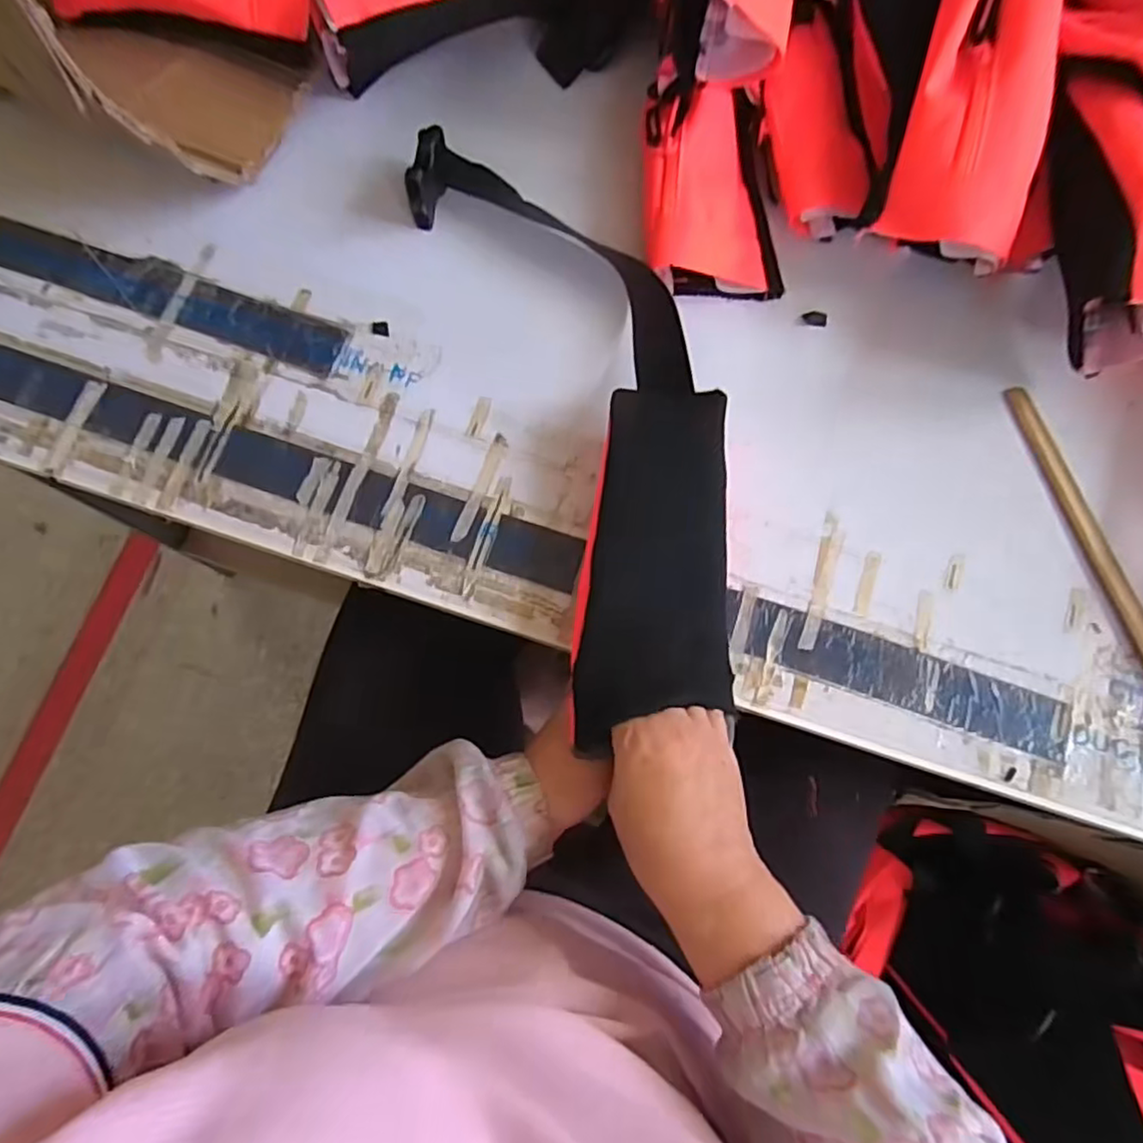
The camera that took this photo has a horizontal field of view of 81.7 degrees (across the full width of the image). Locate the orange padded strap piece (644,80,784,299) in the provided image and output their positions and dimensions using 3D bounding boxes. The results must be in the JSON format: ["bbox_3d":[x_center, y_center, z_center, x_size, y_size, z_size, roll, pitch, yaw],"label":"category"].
[{"bbox_3d":[0.101,-0.286,0.497,0.097,0.052,0.162,-5,77,-3],"label":"orange padded strap piece"}]

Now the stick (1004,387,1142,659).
[{"bbox_3d":[0.373,0.026,0.439,0.018,0.010,0.336,-16,77,-5],"label":"stick"}]

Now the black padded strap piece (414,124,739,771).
[{"bbox_3d":[0.008,-0.119,0.446,0.154,0.042,0.439,-12,74,-4],"label":"black padded strap piece"}]

